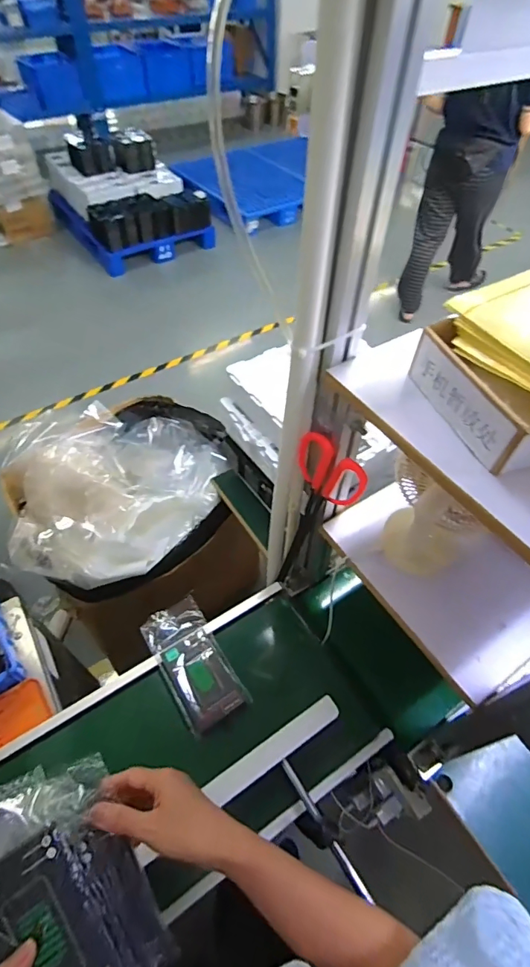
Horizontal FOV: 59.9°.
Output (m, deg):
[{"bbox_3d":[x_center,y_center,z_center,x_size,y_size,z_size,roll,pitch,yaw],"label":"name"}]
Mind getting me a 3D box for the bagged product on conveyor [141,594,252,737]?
[{"bbox_3d":[-0.118,0.283,0.743,0.100,0.036,0.210,-28,58,-21],"label":"bagged product on conveyor"}]

